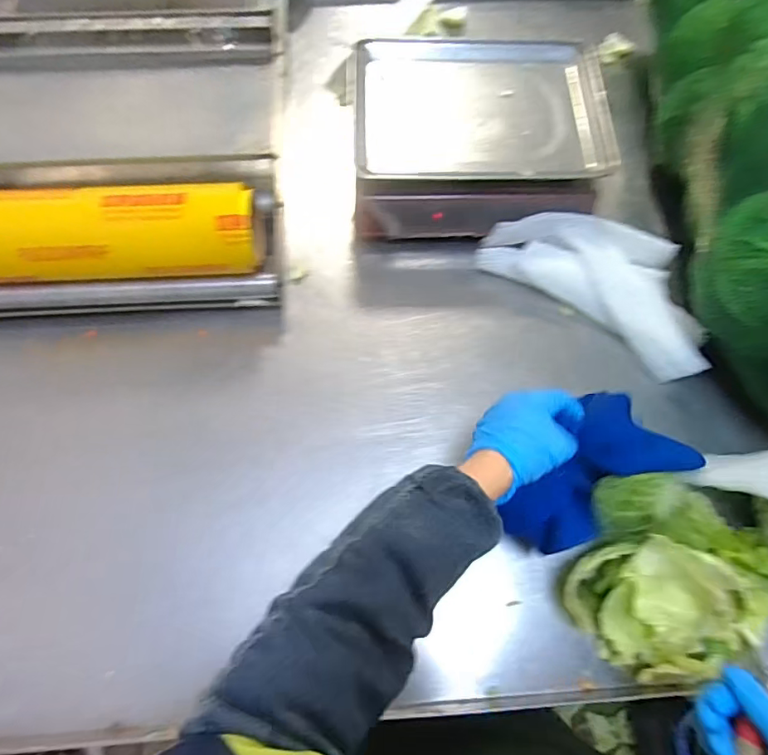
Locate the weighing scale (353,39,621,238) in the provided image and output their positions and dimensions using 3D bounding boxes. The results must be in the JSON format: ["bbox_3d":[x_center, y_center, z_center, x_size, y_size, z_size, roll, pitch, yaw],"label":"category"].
[{"bbox_3d":[0.122,-0.335,0.717,0.342,0.114,0.276,-4,68,-2],"label":"weighing scale"}]

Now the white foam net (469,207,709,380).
[{"bbox_3d":[0.281,-0.132,0.652,0.294,0.041,0.140,36,72,13],"label":"white foam net"}]

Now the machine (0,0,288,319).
[{"bbox_3d":[-0.386,-0.352,0.706,0.484,0.152,0.553,-1,68,-1],"label":"machine"}]

